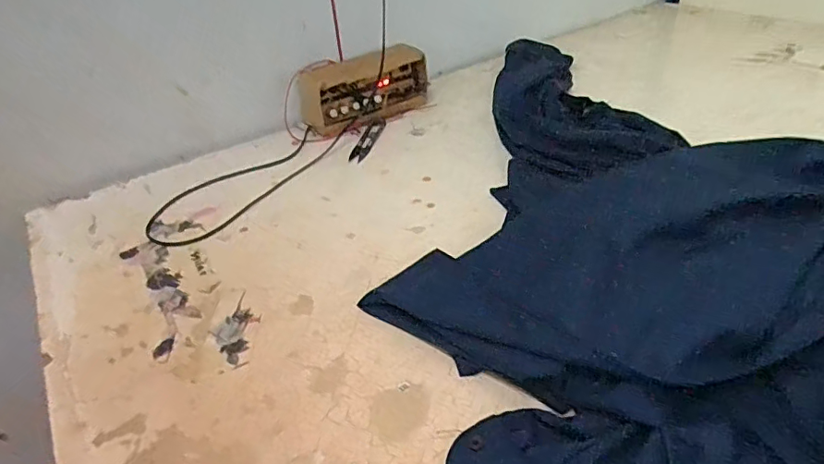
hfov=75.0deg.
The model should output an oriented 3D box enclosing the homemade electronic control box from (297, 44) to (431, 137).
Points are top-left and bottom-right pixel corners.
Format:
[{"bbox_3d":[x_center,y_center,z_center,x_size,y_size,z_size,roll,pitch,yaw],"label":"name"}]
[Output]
[{"bbox_3d":[-0.067,-0.213,0.791,0.193,0.091,0.077,-18,38,-15],"label":"homemade electronic control box"}]

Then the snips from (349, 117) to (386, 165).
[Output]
[{"bbox_3d":[-0.062,-0.130,0.747,0.022,0.008,0.117,6,38,17],"label":"snips"}]

